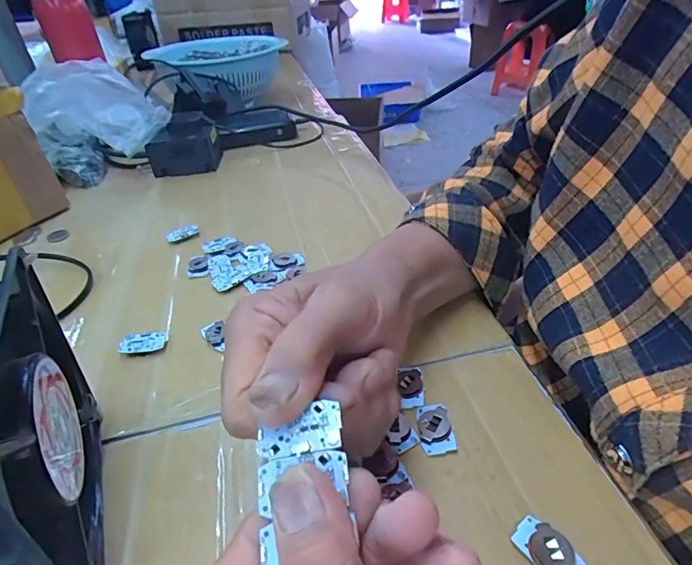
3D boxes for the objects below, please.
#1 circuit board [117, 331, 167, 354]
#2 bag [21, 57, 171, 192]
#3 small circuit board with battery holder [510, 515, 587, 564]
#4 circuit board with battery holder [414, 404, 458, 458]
[{"bbox_3d":[-0.140,0.042,0.302,0.030,0.006,0.017,-10,38,-9],"label":"circuit board"},{"bbox_3d":[-0.294,-0.192,0.531,0.143,0.130,0.084,-13,38,-12],"label":"bag"},{"bbox_3d":[0.087,0.116,0.188,0.017,0.008,0.030,-27,43,-27],"label":"small circuit board with battery holder"},{"bbox_3d":[0.049,0.078,0.238,0.018,0.005,0.028,-4,37,-1],"label":"circuit board with battery holder"}]

